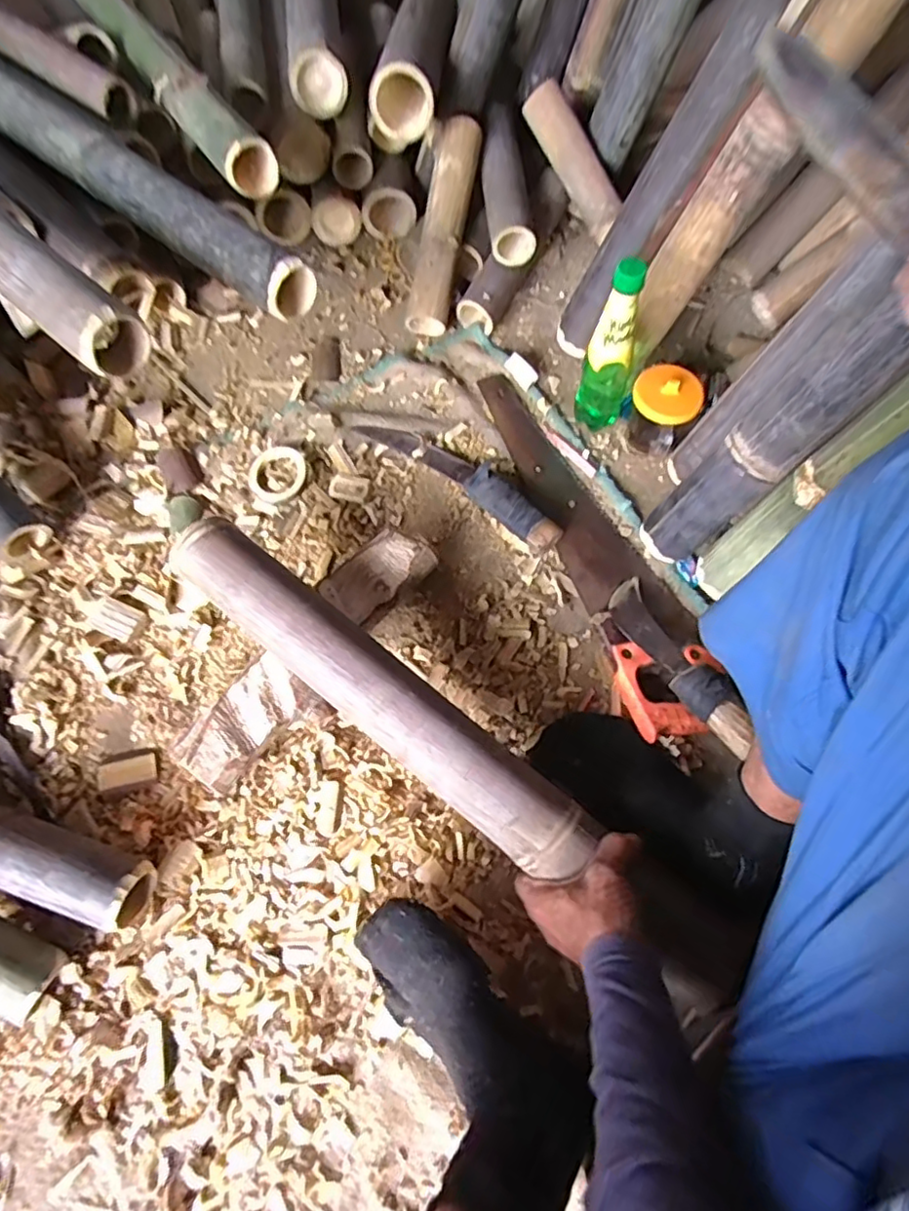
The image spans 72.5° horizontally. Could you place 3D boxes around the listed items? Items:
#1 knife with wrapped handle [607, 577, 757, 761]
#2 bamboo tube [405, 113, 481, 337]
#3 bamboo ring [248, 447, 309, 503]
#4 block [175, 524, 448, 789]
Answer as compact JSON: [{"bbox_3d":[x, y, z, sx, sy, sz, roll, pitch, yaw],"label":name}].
[{"bbox_3d":[0.229,0.054,0.645,0.052,0.034,0.224,-23,51,-10],"label":"knife with wrapped handle"},{"bbox_3d":[-0.015,-0.511,0.837,0.058,0.053,0.273,10,91,4],"label":"bamboo tube"},{"bbox_3d":[-0.218,-0.163,0.764,0.071,0.008,0.073,0,67,-1],"label":"bamboo ring"},{"bbox_3d":[-0.145,0.054,0.654,0.090,0.060,0.326,34,71,13],"label":"block"}]

